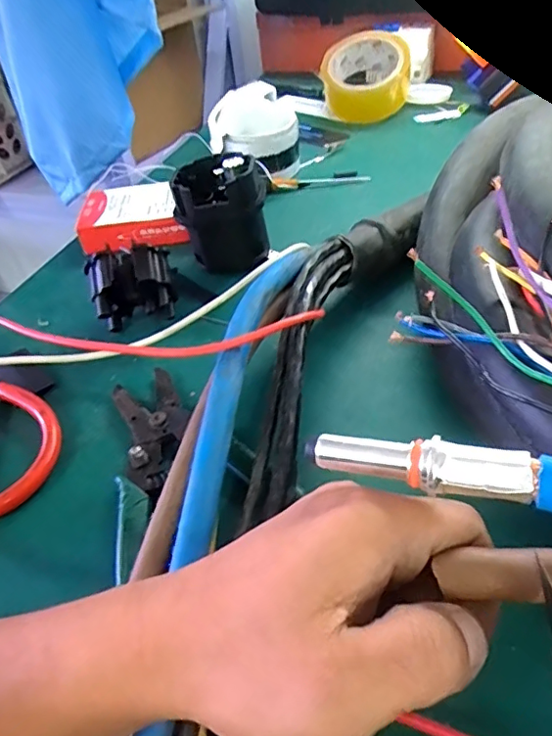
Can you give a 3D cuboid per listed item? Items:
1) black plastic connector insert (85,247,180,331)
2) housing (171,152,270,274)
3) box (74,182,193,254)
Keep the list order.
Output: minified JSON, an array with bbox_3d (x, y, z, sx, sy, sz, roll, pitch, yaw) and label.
[{"bbox_3d":[-0.103,-0.057,0.394,0.059,0.054,0.040,-11,43,-3],"label":"black plastic connector insert"},{"bbox_3d":[-0.044,-0.128,0.446,0.071,0.078,0.069,-11,43,-3],"label":"housing"},{"bbox_3d":[-0.131,-0.138,0.505,0.094,0.033,0.072,-7,43,2],"label":"box"}]

